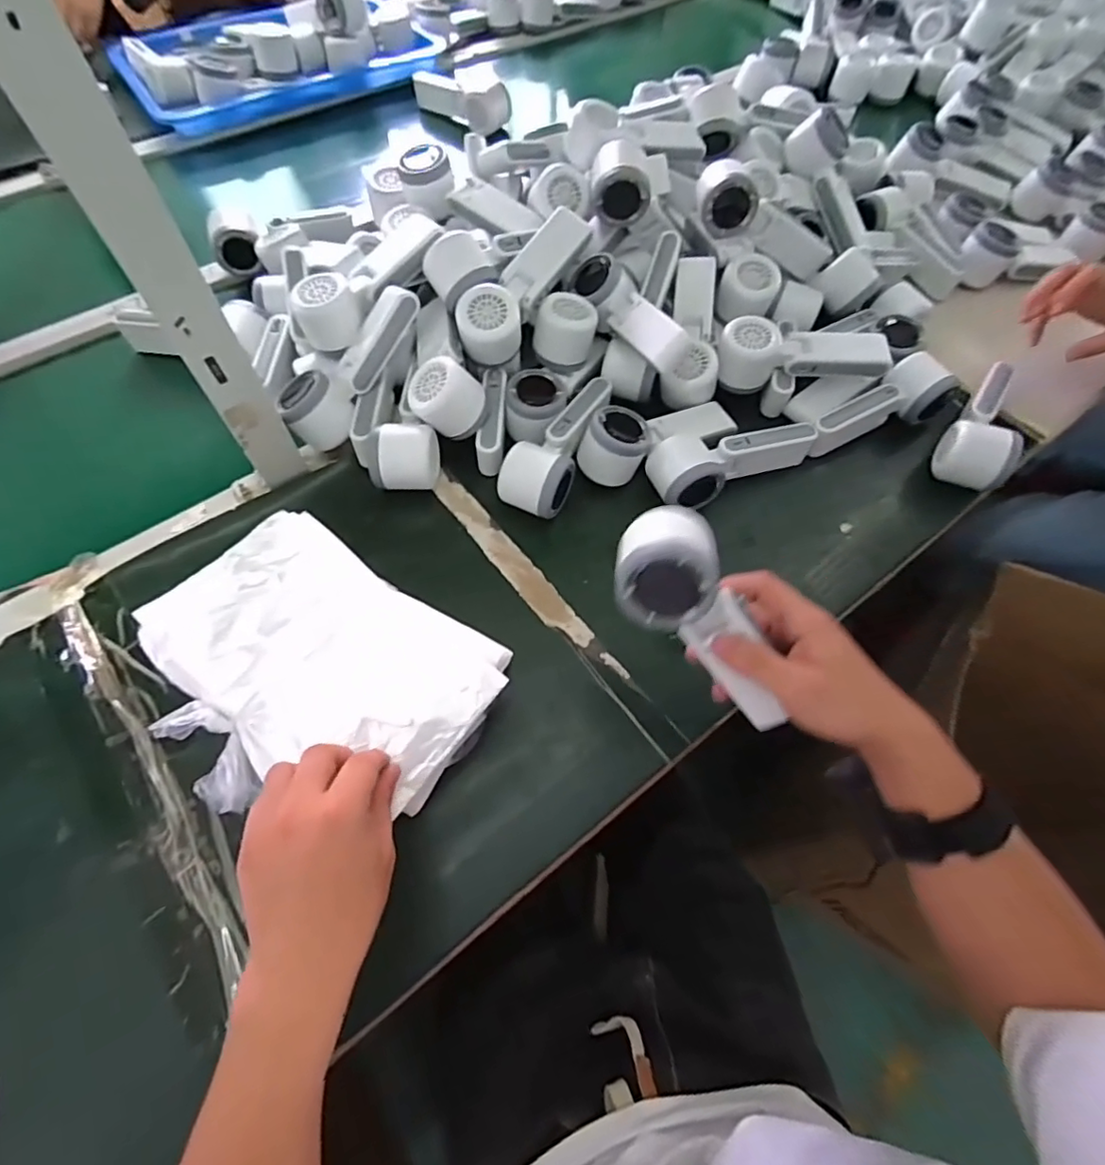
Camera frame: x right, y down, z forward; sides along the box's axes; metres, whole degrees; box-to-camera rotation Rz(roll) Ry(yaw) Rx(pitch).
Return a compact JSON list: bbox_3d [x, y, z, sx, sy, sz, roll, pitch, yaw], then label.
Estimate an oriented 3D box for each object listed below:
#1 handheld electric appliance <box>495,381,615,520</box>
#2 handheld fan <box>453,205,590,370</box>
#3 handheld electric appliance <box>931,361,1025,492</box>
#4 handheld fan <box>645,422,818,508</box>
[{"bbox_3d":[0.010,-0.132,0.552,0.057,0.052,0.165,26,64,12],"label":"handheld electric appliance"},{"bbox_3d":[-0.027,-0.285,0.563,0.053,0.065,0.170,33,83,13],"label":"handheld fan"},{"bbox_3d":[0.438,-0.160,0.575,0.063,0.079,0.147,35,66,16],"label":"handheld electric appliance"},{"bbox_3d":[0.173,-0.119,0.556,0.167,0.053,0.059,-22,64,-13],"label":"handheld fan"}]

